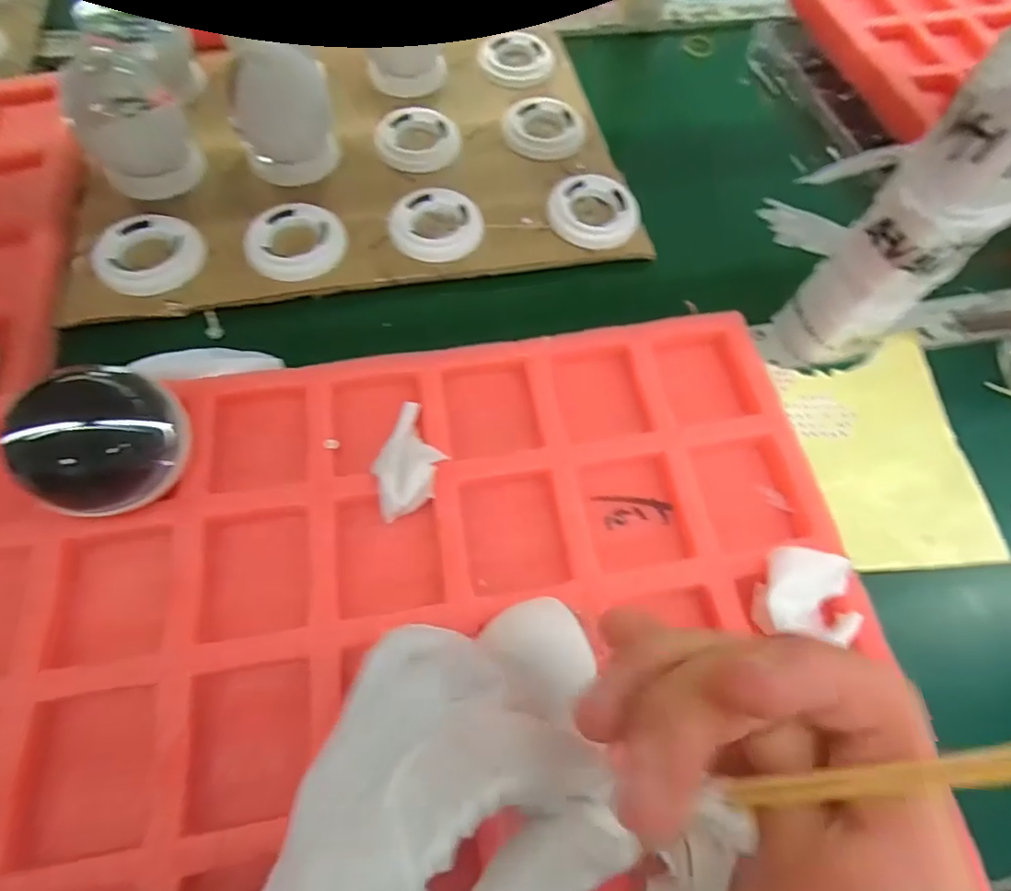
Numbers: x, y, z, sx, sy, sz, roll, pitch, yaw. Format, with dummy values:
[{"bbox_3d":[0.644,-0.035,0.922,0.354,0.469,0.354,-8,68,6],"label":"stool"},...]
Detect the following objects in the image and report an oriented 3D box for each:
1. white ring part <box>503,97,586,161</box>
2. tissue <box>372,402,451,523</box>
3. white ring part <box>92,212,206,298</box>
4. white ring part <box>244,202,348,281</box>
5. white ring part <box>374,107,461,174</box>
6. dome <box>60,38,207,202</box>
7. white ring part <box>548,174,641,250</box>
[{"bbox_3d":[0.034,-0.281,0.471,0.071,0.013,0.071,1,65,-3],"label":"white ring part"},{"bbox_3d":[-0.054,0.007,0.309,0.035,0.012,0.072,16,65,4],"label":"tissue"},{"bbox_3d":[-0.256,-0.139,0.385,0.070,0.010,0.074,1,65,-3],"label":"white ring part"},{"bbox_3d":[-0.156,-0.153,0.397,0.068,0.011,0.068,1,65,-3],"label":"white ring part"},{"bbox_3d":[-0.074,-0.261,0.454,0.070,0.012,0.067,-6,65,-6],"label":"white ring part"},{"bbox_3d":[-0.283,-0.245,0.401,0.074,0.078,0.074,-30,69,-15],"label":"dome"},{"bbox_3d":[0.071,-0.189,0.430,0.072,0.017,0.072,13,65,2],"label":"white ring part"}]

